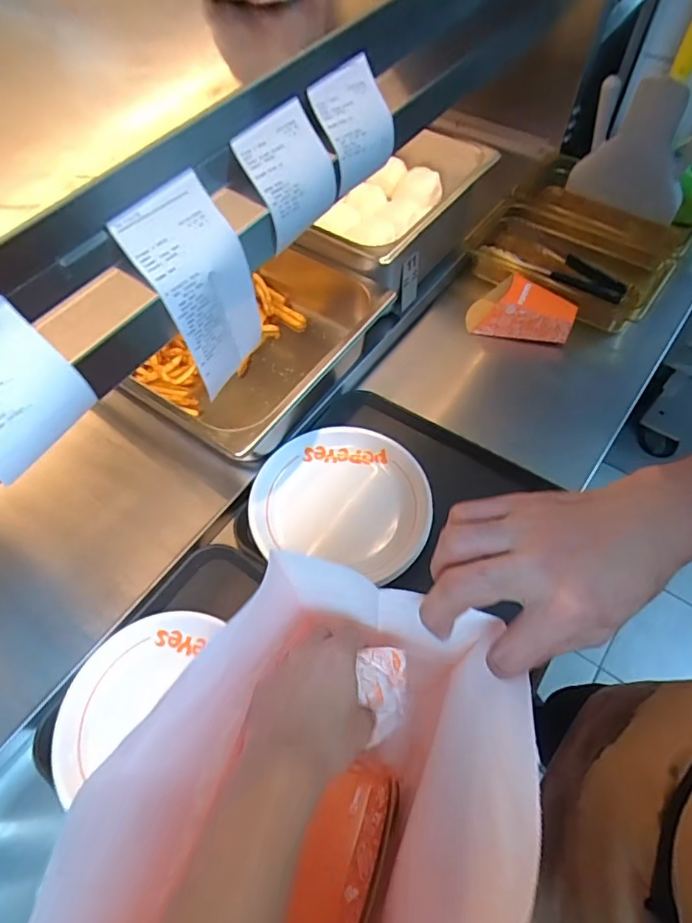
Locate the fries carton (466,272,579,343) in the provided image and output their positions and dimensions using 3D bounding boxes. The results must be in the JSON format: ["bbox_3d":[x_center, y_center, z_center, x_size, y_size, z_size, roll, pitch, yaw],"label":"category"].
[{"bbox_3d":[0.284,-0.248,0.857,0.162,0.053,0.104,5,59,4],"label":"fries carton"}]

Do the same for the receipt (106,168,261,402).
[{"bbox_3d":[-0.115,-0.135,0.413,0.054,0.132,0.086,26,63,16],"label":"receipt"}]

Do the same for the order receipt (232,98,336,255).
[{"bbox_3d":[-0.047,-0.234,0.434,0.046,0.073,0.080,33,65,19],"label":"order receipt"}]

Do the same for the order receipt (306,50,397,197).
[{"bbox_3d":[0.004,-0.297,0.476,0.045,0.080,0.080,33,65,19],"label":"order receipt"}]

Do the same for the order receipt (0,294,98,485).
[{"bbox_3d":[-0.208,-0.043,0.319,0.078,0.082,0.008,-50,27,-22],"label":"order receipt"}]

